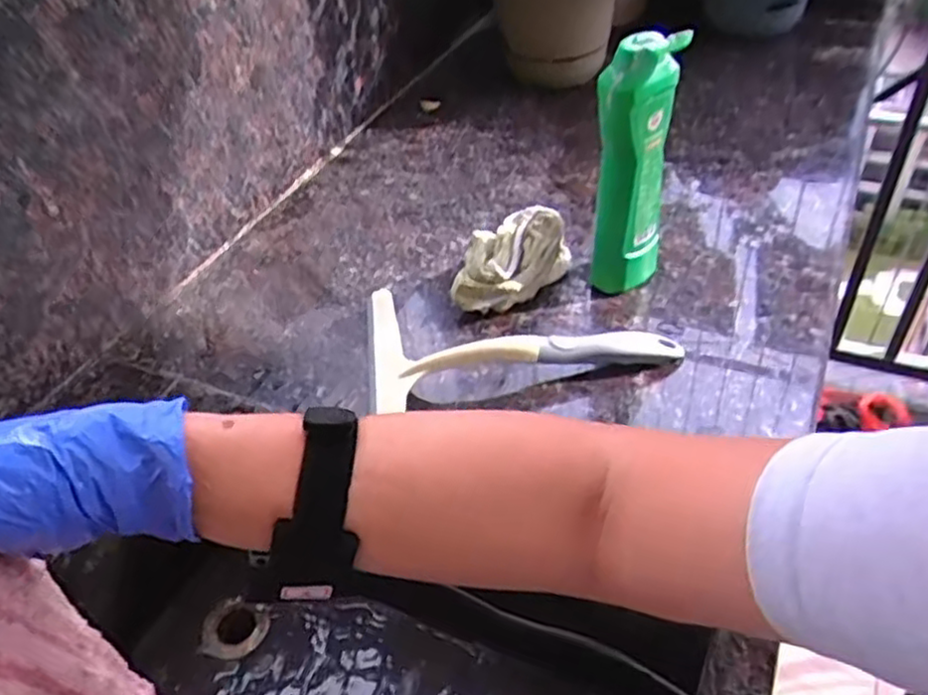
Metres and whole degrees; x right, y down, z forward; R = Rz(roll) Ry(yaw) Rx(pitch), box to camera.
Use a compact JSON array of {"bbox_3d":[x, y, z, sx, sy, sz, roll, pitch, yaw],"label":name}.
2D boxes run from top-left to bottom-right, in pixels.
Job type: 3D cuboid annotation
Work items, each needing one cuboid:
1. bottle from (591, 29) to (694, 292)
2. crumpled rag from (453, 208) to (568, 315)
[{"bbox_3d":[0.133,-0.138,0.573,0.055,0.217,0.047,2,44,10],"label":"bottle"},{"bbox_3d":[0.039,-0.070,0.626,0.061,0.062,0.106,20,49,26],"label":"crumpled rag"}]

